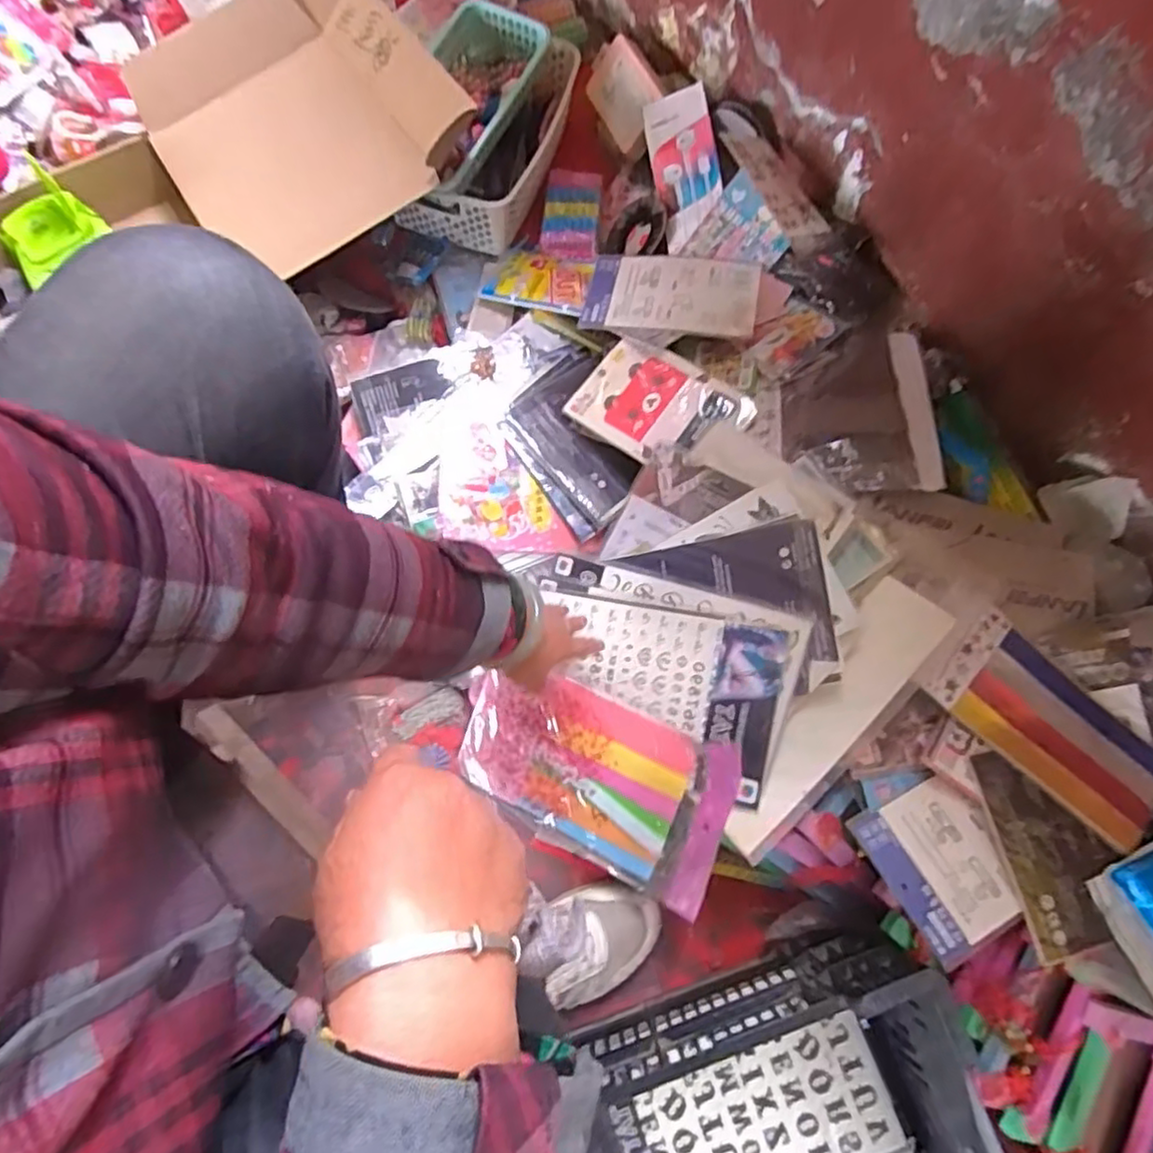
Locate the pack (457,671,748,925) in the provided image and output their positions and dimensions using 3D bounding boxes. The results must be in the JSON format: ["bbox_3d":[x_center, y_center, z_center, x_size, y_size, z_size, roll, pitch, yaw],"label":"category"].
[{"bbox_3d":[0.009,0.197,0.657,0.281,0.020,0.153,18,90,24],"label":"pack"}]

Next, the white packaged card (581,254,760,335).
[{"bbox_3d":[0.108,-0.324,0.769,0.195,0.011,0.127,13,67,13],"label":"white packaged card"}]

